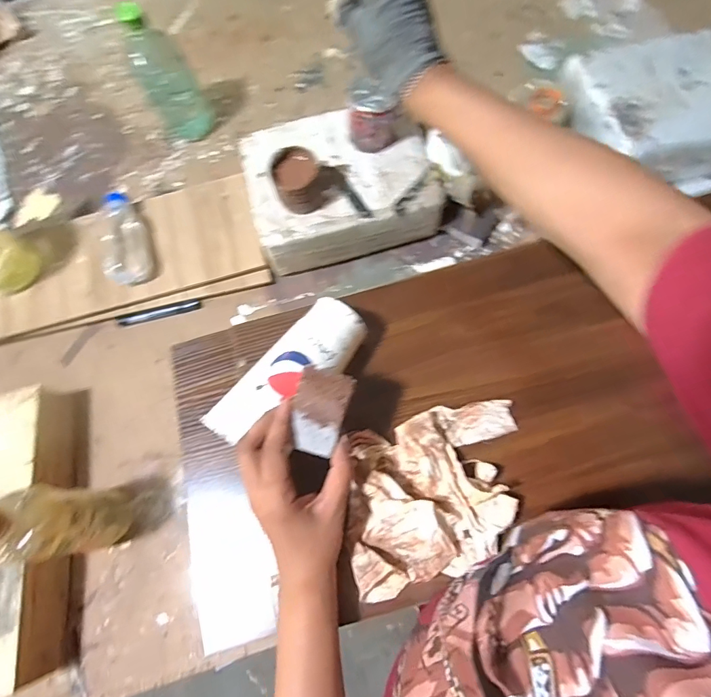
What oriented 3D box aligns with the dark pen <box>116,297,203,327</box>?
[{"bbox_3d":[-0.300,-0.055,0.642,0.127,0.010,0.018,-13,72,-1],"label":"dark pen"}]

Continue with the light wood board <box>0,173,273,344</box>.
[{"bbox_3d":[-0.403,-0.130,0.650,0.510,0.031,0.178,-13,83,1],"label":"light wood board"}]

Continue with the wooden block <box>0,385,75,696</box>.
[{"bbox_3d":[-0.432,0.222,0.518,0.118,0.072,0.336,-13,72,-1],"label":"wooden block"}]

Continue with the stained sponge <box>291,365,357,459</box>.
[{"bbox_3d":[-0.031,0.053,0.356,0.044,0.020,0.068,16,74,7],"label":"stained sponge"}]

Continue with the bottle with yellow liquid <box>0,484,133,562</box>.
[{"bbox_3d":[-0.324,0.193,0.469,0.054,0.191,0.070,7,72,5],"label":"bottle with yellow liquid"}]

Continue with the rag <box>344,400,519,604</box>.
[{"bbox_3d":[0.077,0.128,0.382,0.189,0.055,0.141,-18,72,-3],"label":"rag"}]

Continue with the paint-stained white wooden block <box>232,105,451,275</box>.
[{"bbox_3d":[-0.020,-0.240,0.636,0.264,0.099,0.191,-14,72,-2],"label":"paint-stained white wooden block"}]

